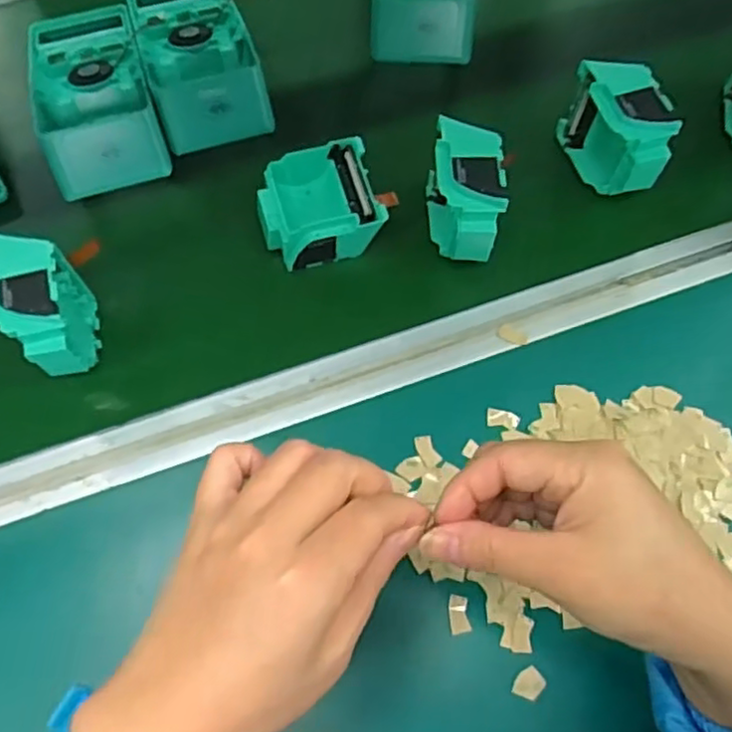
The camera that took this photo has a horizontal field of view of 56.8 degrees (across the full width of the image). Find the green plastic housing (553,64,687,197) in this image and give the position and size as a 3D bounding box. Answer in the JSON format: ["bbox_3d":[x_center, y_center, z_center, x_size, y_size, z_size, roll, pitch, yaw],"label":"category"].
[{"bbox_3d":[0.178,-0.165,0.484,0.044,0.077,0.084,-16,73,-5],"label":"green plastic housing"}]

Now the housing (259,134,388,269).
[{"bbox_3d":[-0.034,-0.110,0.484,0.080,0.050,0.074,-14,72,-5],"label":"housing"}]

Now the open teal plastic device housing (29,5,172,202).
[{"bbox_3d":[-0.208,-0.213,0.505,0.082,0.045,0.186,-18,73,-6],"label":"open teal plastic device housing"}]

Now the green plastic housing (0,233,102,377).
[{"bbox_3d":[-0.199,-0.032,0.426,0.043,0.080,0.080,-13,72,-4],"label":"green plastic housing"}]

